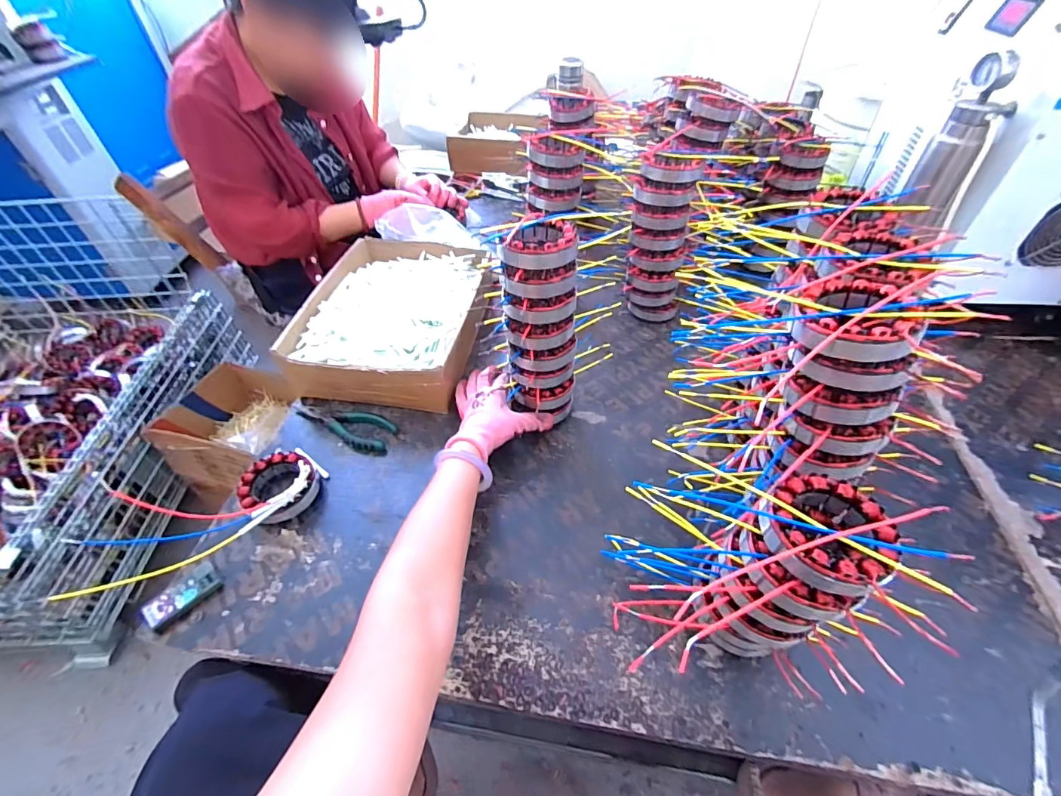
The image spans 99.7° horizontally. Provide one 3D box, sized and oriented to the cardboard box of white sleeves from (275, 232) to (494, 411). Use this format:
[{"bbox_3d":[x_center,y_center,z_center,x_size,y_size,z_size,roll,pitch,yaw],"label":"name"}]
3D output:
[{"bbox_3d":[-0.205,-0.138,0.726,0.245,0.087,0.339,6,49,8],"label":"cardboard box of white sleeves"}]

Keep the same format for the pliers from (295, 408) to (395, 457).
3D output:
[{"bbox_3d":[-0.258,0.040,0.625,0.139,0.011,0.053,15,68,12],"label":"pliers"}]

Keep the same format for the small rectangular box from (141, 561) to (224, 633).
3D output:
[{"bbox_3d":[-0.366,0.209,0.472,0.032,0.019,0.068,33,57,28],"label":"small rectangular box"}]

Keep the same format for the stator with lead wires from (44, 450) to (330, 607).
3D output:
[{"bbox_3d":[-0.367,0.132,0.520,0.240,0.062,0.111,-24,51,-18],"label":"stator with lead wires"}]

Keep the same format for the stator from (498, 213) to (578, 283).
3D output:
[{"bbox_3d":[0.009,-0.163,0.488,0.088,0.044,0.075,-7,48,-4],"label":"stator"}]

